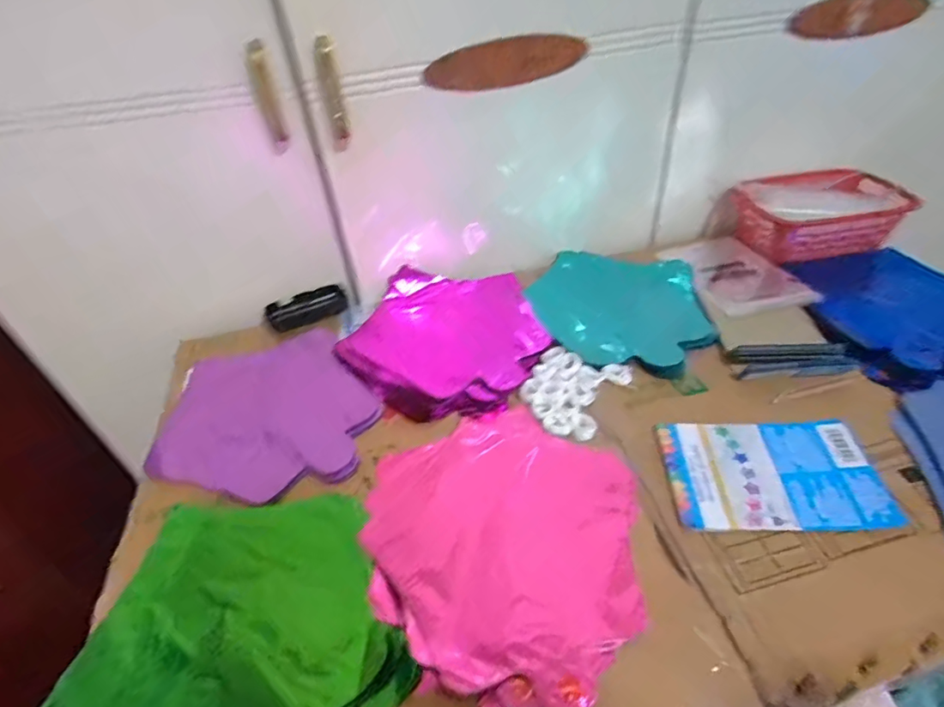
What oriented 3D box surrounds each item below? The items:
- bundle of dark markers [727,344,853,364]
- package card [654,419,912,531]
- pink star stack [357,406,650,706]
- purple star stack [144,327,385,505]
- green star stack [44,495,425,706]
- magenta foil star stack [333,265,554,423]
[{"bbox_3d":[0.356,-0.001,0.602,0.134,0.012,0.019,-1,43,4],"label":"bundle of dark markers"},{"bbox_3d":[0.277,0.109,0.503,0.189,0.011,0.114,-1,46,-1],"label":"package card"},{"bbox_3d":[0.024,0.155,0.463,0.230,0.012,0.265,2,43,7],"label":"pink star stack"},{"bbox_3d":[-0.223,0.057,0.601,0.253,0.024,0.223,11,45,16],"label":"purple star stack"},{"bbox_3d":[-0.174,0.225,0.402,0.249,0.017,0.252,1,43,7],"label":"green star stack"},{"bbox_3d":[-0.033,-0.020,0.660,0.239,0.034,0.235,19,48,23],"label":"magenta foil star stack"}]

